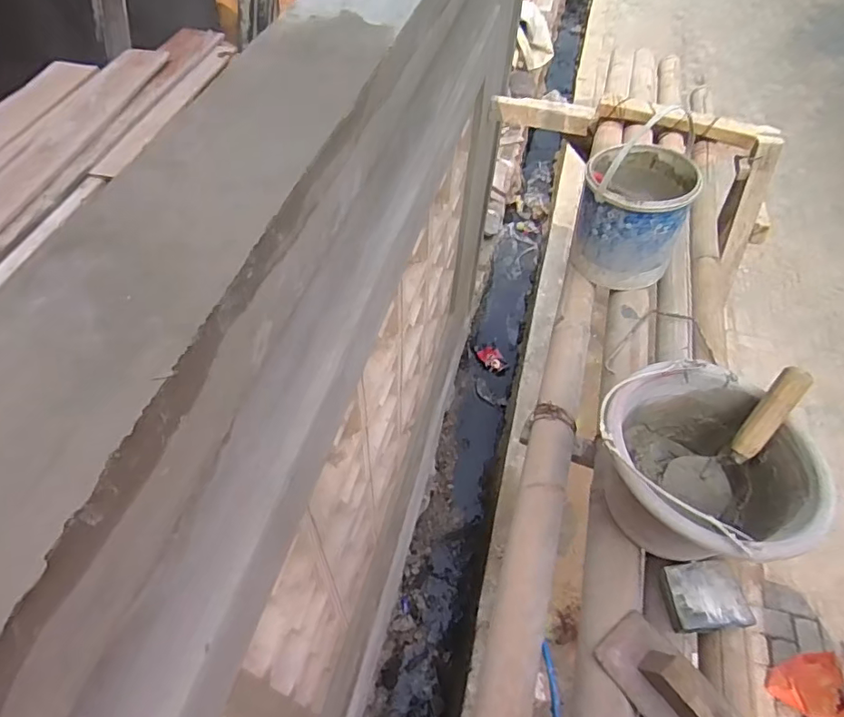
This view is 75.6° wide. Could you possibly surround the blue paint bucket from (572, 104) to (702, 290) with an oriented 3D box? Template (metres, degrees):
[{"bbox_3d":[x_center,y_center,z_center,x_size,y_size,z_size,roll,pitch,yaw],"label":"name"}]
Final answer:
[{"bbox_3d":[0.373,-0.267,0.977,0.178,0.220,0.191,16,55,9],"label":"blue paint bucket"}]

